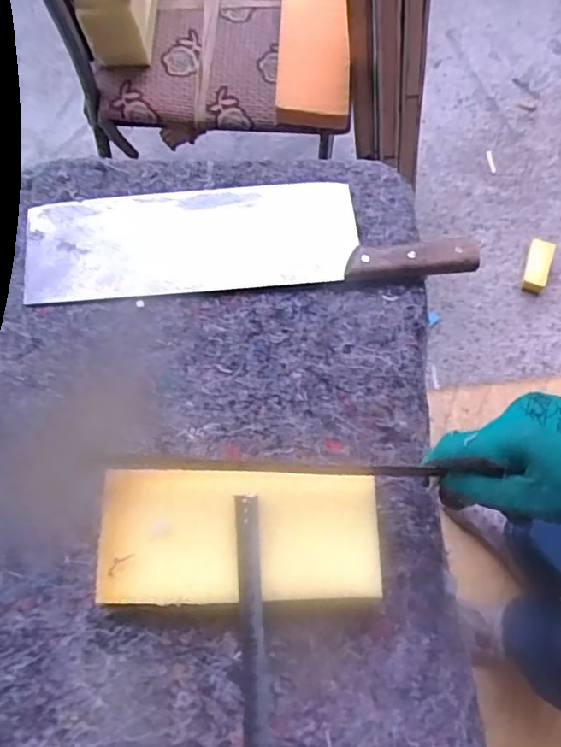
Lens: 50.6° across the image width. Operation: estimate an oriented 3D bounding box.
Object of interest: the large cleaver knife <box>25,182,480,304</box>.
[{"bbox_3d":[-0.033,-0.127,0.531,0.386,0.030,0.104,-3,71,-4],"label":"large cleaver knife"}]

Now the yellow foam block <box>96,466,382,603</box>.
[{"bbox_3d":[-0.027,0.119,0.436,0.195,0.044,0.097,1,73,-1],"label":"yellow foam block"}]

